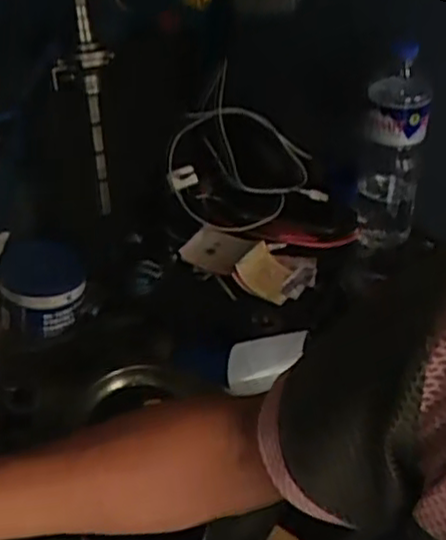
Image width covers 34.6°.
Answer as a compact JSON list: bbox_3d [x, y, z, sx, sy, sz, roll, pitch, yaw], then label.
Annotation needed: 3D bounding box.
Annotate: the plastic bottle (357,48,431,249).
[{"bbox_3d":[0.242,-0.164,1.028,0.108,0.281,0.092,16,35,12],"label":"plastic bottle"}]

